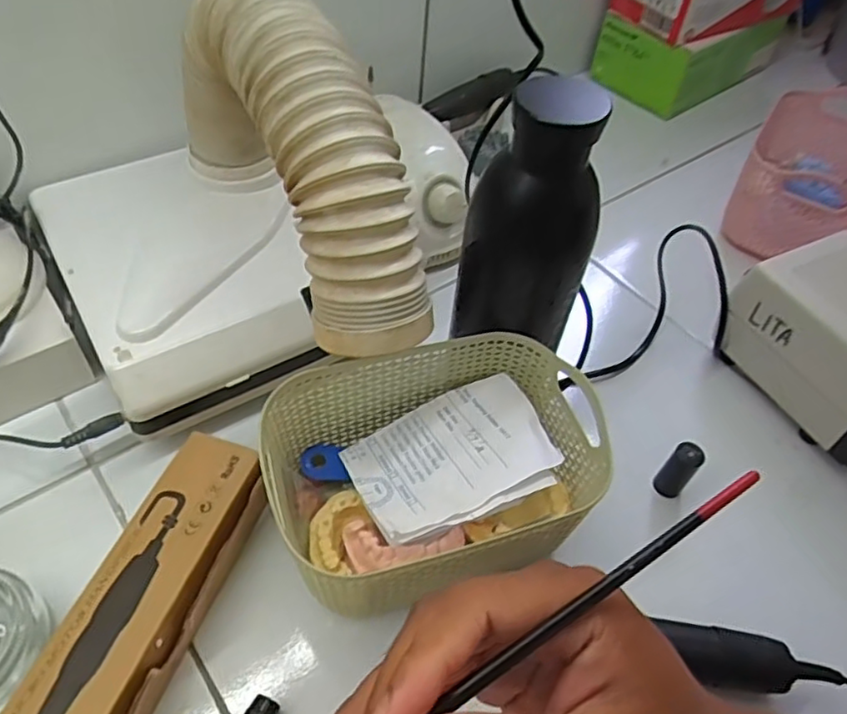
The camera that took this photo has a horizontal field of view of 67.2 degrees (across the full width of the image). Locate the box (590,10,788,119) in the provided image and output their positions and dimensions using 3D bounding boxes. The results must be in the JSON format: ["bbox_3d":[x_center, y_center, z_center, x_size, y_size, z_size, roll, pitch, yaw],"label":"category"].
[{"bbox_3d":[0.313,-0.365,0.746,0.234,0.069,0.122,-33,60,-28],"label":"box"}]

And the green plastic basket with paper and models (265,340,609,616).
[{"bbox_3d":[0.007,0.064,0.352,0.170,0.073,0.129,-15,53,-17],"label":"green plastic basket with paper and models"}]

